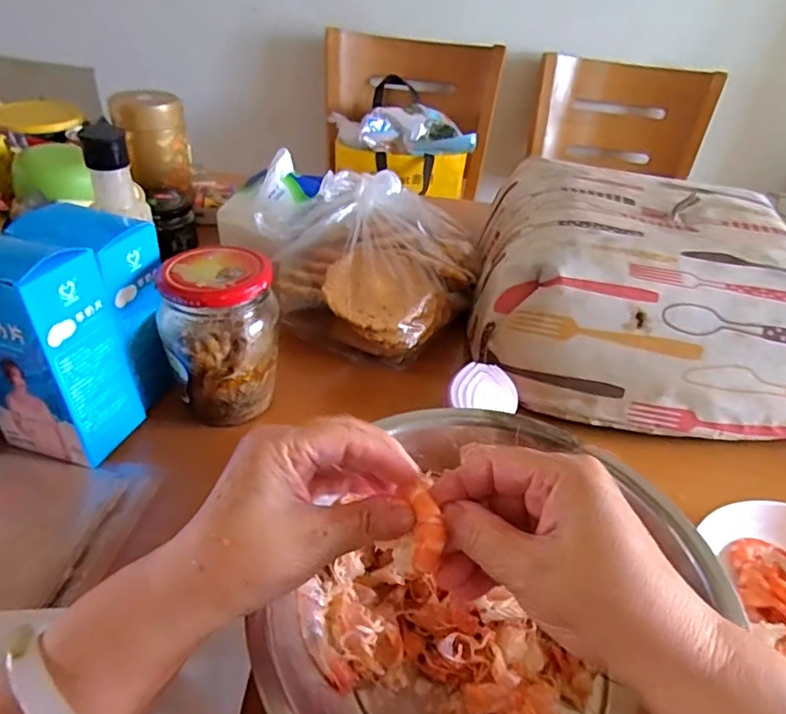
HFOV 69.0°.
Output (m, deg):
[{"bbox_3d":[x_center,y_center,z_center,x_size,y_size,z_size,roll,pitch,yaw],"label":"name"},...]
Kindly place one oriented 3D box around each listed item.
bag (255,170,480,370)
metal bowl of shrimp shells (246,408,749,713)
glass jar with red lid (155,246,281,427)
[{"bbox_3d":[-0.025,-0.098,0.589,0.200,0.119,0.187,19,40,17],"label":"bag"},{"bbox_3d":[0.061,0.151,0.334,0.216,0.077,0.255,19,40,17],"label":"metal bowl of shrimp shells"},{"bbox_3d":[-0.137,-0.017,0.461,0.084,0.119,0.077,-6,40,-15],"label":"glass jar with red lid"}]

